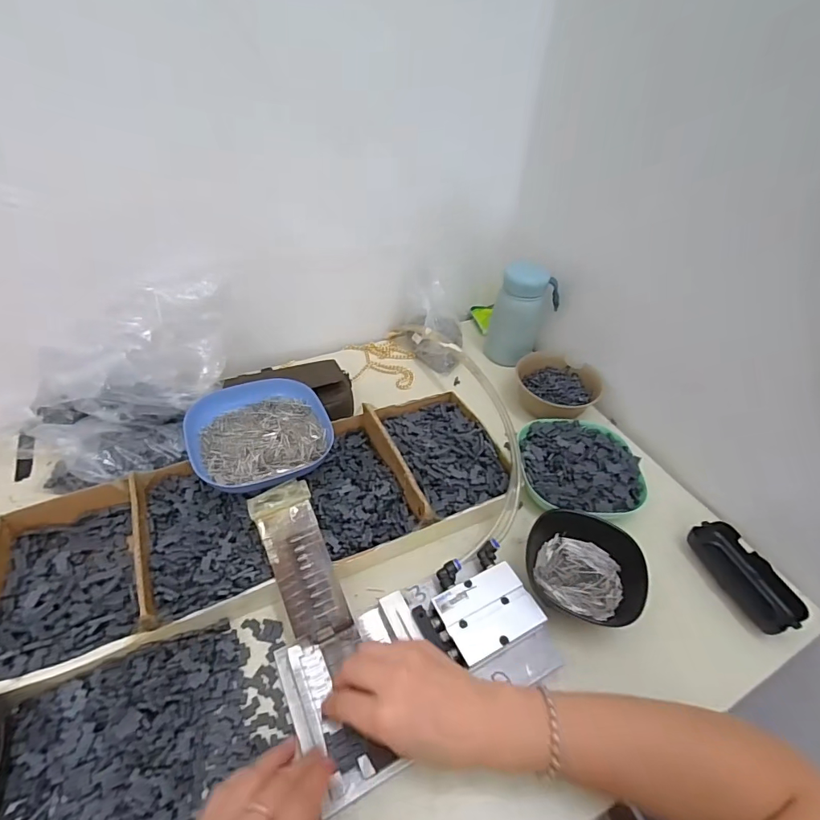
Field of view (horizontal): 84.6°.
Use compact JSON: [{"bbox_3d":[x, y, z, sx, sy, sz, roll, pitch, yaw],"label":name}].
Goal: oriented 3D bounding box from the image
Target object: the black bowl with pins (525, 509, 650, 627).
[{"bbox_3d":[0.168,0.150,0.438,0.107,0.038,0.099,19,45,15],"label":"black bowl with pins"}]

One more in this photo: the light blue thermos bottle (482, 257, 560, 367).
[{"bbox_3d":[0.167,-0.139,0.672,0.088,0.156,0.073,16,45,11],"label":"light blue thermos bottle"}]

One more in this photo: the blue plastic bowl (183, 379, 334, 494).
[{"bbox_3d":[-0.163,0.027,0.494,0.138,0.047,0.130,-15,47,-20],"label":"blue plastic bowl"}]

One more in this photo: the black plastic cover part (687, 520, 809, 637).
[{"bbox_3d":[0.337,0.168,0.458,0.045,0.033,0.108,-11,46,-16],"label":"black plastic cover part"}]

